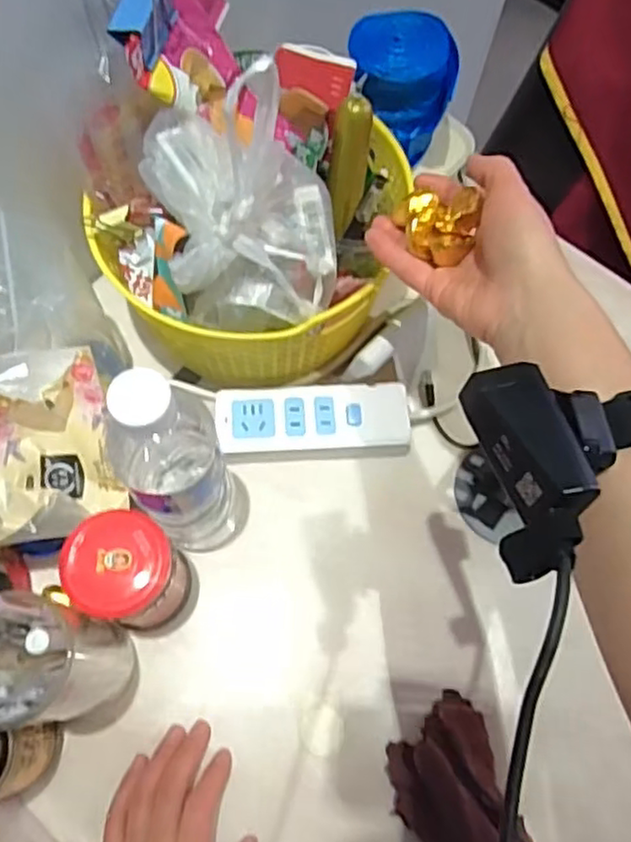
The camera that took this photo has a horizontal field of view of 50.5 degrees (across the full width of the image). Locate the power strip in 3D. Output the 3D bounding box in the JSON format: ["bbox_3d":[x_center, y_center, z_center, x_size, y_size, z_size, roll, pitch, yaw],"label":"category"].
[{"bbox_3d":[-0.001,0.001,0.546,0.150,0.031,0.060,-6,68,-5],"label":"power strip"}]

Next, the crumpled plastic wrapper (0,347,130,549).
[{"bbox_3d":[-0.178,0.021,0.422,0.116,0.085,0.090,-29,72,-13],"label":"crumpled plastic wrapper"}]

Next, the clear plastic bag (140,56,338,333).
[{"bbox_3d":[-0.048,-0.148,0.421,0.116,0.133,0.135,-10,69,-6],"label":"clear plastic bag"}]

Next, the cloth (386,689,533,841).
[{"bbox_3d":[0.105,0.280,0.445,0.075,0.039,0.171,-15,70,-9],"label":"cloth"}]

